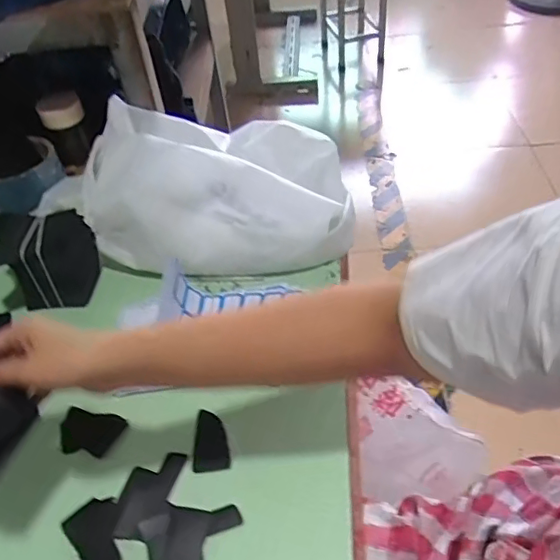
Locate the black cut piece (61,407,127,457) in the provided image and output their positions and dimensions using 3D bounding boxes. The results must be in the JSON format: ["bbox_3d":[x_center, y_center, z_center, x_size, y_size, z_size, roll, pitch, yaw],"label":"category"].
[{"bbox_3d":[-0.189,0.151,0.559,0.062,0.004,0.045,7,49,12],"label":"black cut piece"}]

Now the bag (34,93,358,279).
[{"bbox_3d":[-0.104,-0.131,0.716,0.381,0.130,0.218,-2,48,4],"label":"bag"}]

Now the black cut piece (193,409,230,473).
[{"bbox_3d":[-0.067,0.157,0.548,0.033,0.010,0.062,-7,47,-1],"label":"black cut piece"}]

